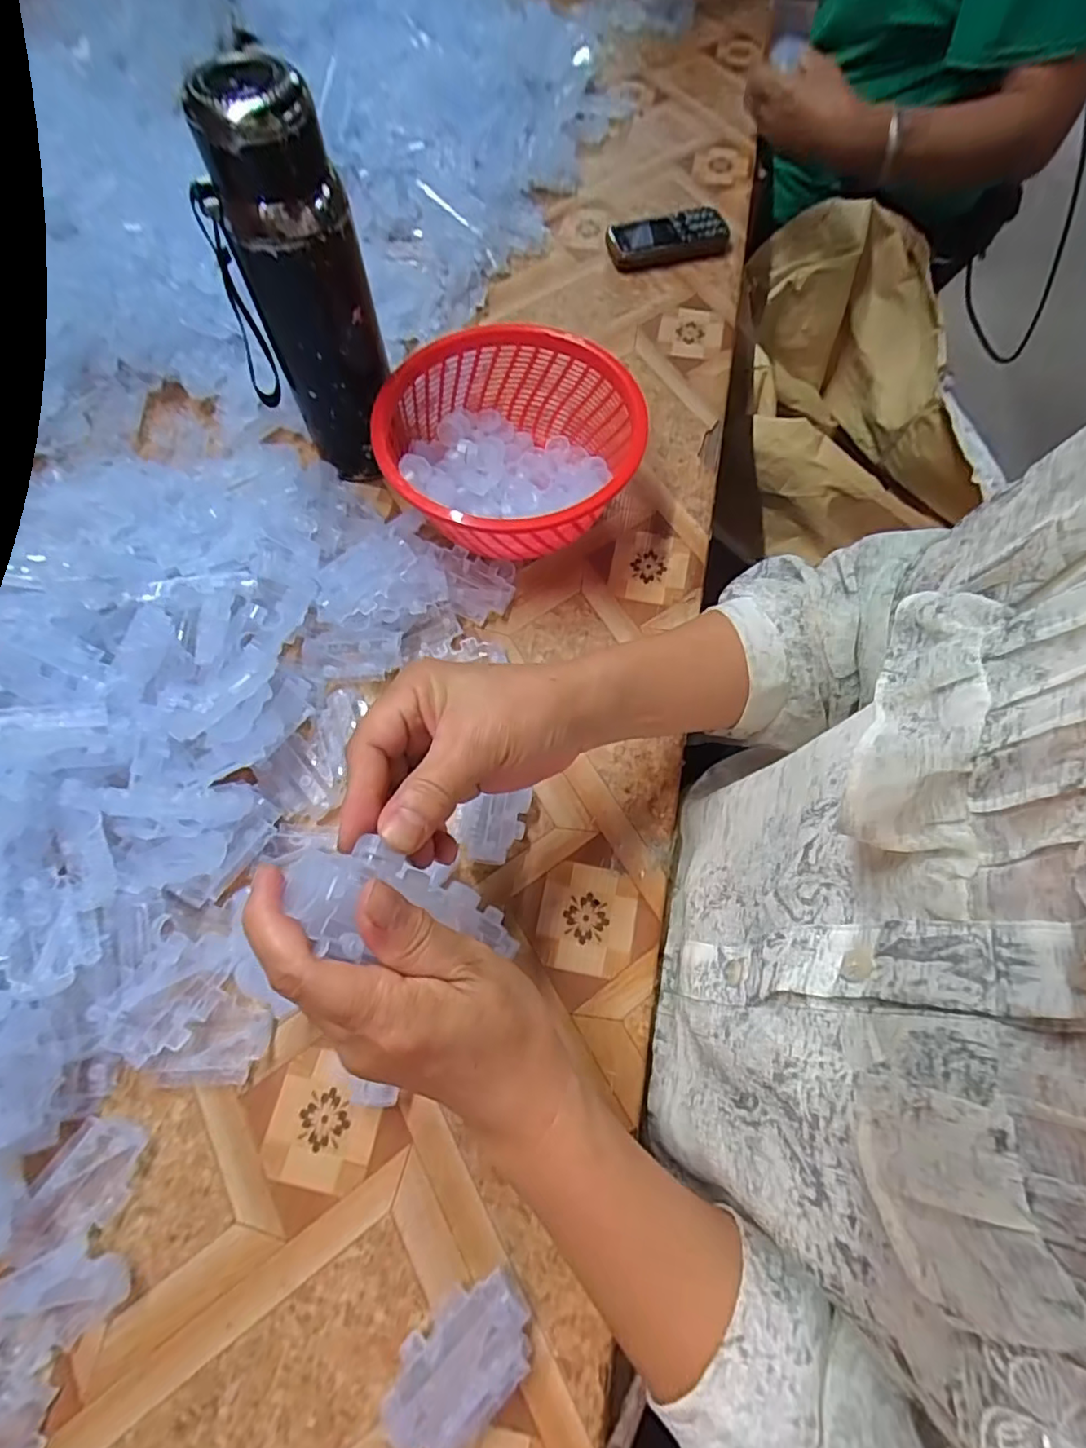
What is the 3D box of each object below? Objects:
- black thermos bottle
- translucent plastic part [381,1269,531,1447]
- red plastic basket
[{"bbox_3d":[-0.154,-0.265,0.390,0.083,0.212,0.066,27,70,10],"label":"black thermos bottle"},{"bbox_3d":[-0.039,0.292,0.279,0.068,0.031,0.039,-34,72,-14],"label":"translucent plastic part"},{"bbox_3d":[-0.025,-0.193,0.445,0.174,0.077,0.172,-7,68,-4],"label":"red plastic basket"}]

